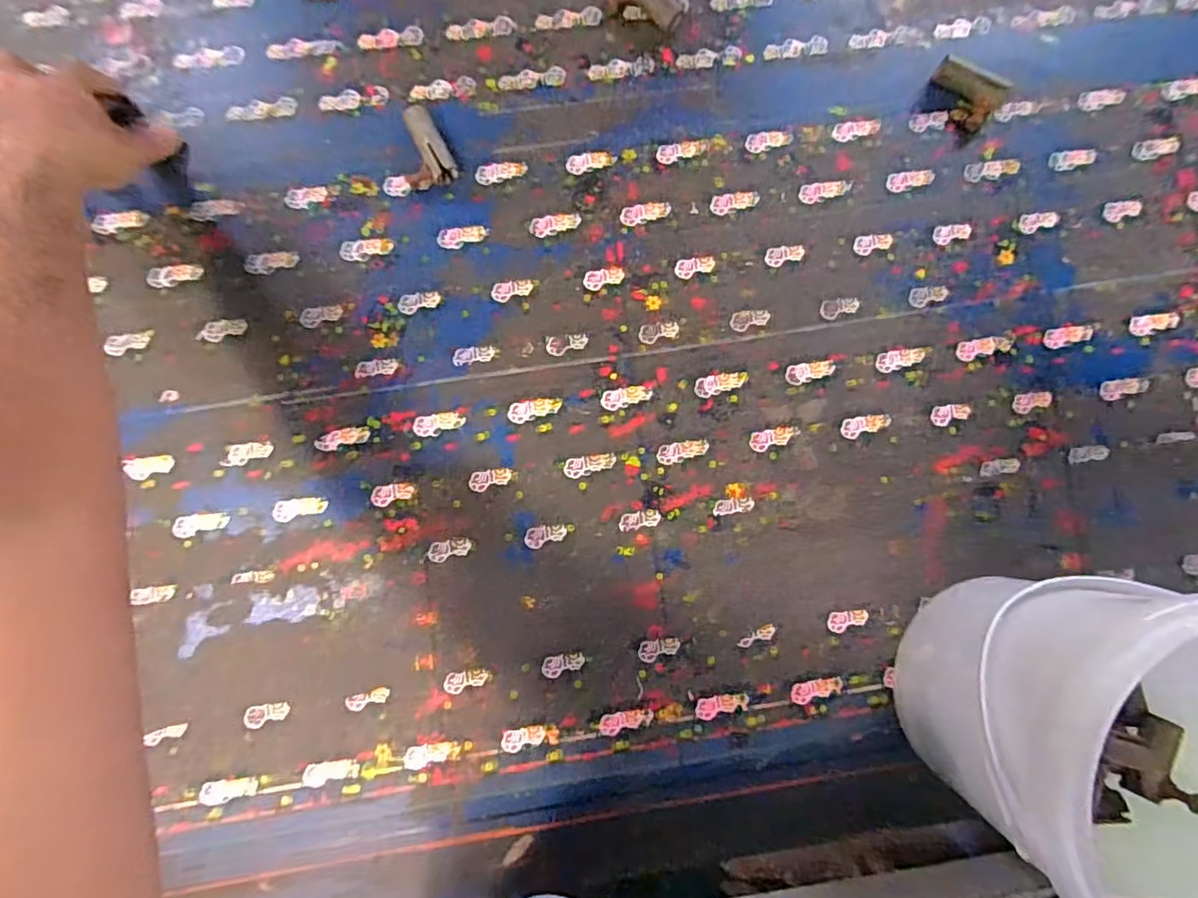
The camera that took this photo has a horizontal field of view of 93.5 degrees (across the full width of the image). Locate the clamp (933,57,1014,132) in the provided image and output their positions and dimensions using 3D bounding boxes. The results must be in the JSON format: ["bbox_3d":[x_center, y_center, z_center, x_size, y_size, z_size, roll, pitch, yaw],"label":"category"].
[{"bbox_3d":[0.311,-0.303,0.480,0.058,0.024,0.035,37,84,3],"label":"clamp"}]

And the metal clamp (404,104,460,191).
[{"bbox_3d":[-0.143,-0.247,0.459,0.039,0.019,0.061,-18,84,-3],"label":"metal clamp"}]

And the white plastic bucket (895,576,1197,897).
[{"bbox_3d":[0.337,0.189,0.355,0.223,0.172,0.181,19,83,1],"label":"white plastic bucket"}]

